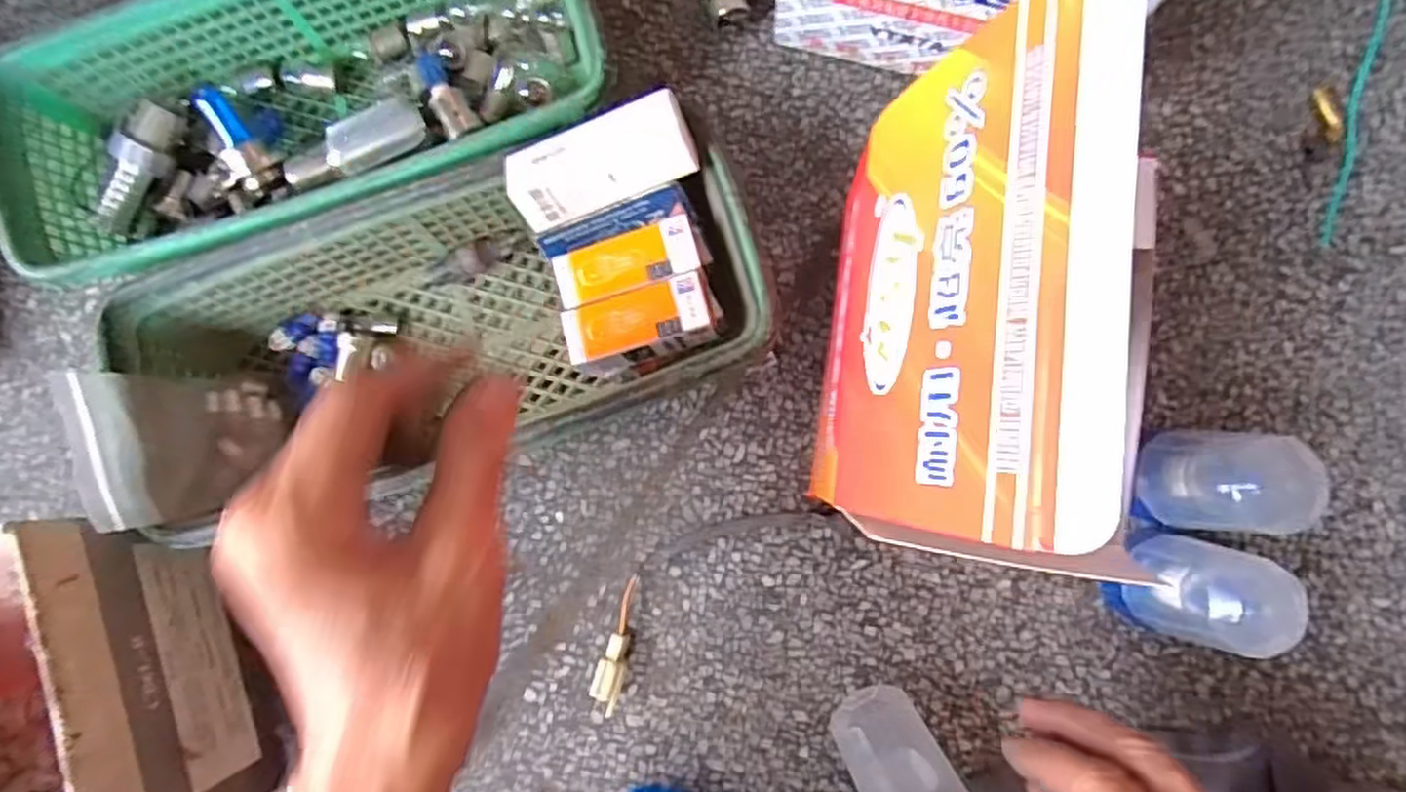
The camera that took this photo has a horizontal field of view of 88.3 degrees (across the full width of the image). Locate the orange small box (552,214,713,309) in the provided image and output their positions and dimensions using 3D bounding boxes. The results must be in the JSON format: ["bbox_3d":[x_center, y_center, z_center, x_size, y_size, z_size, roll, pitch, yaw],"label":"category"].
[{"bbox_3d":[-0.032,-0.059,0.330,0.069,0.026,0.025,-17,85,0],"label":"orange small box"}]

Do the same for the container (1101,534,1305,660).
[{"bbox_3d":[0.212,0.086,0.315,0.041,0.080,0.040,6,85,2],"label":"container"}]

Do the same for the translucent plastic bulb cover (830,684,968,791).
[{"bbox_3d":[0.088,0.169,0.339,0.043,0.028,0.068,-32,85,-1],"label":"translucent plastic bulb cover"}]

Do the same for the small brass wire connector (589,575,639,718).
[{"bbox_3d":[-0.042,0.122,0.358,0.014,0.014,0.063,13,86,3],"label":"small brass wire connector"}]

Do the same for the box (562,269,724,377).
[{"bbox_3d":[-0.026,-0.031,0.329,0.067,0.037,0.030,-17,85,0],"label":"box"}]

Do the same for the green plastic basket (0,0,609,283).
[{"bbox_3d":[-0.194,-0.142,0.365,0.286,0.076,0.131,-17,85,0],"label":"green plastic basket"}]

